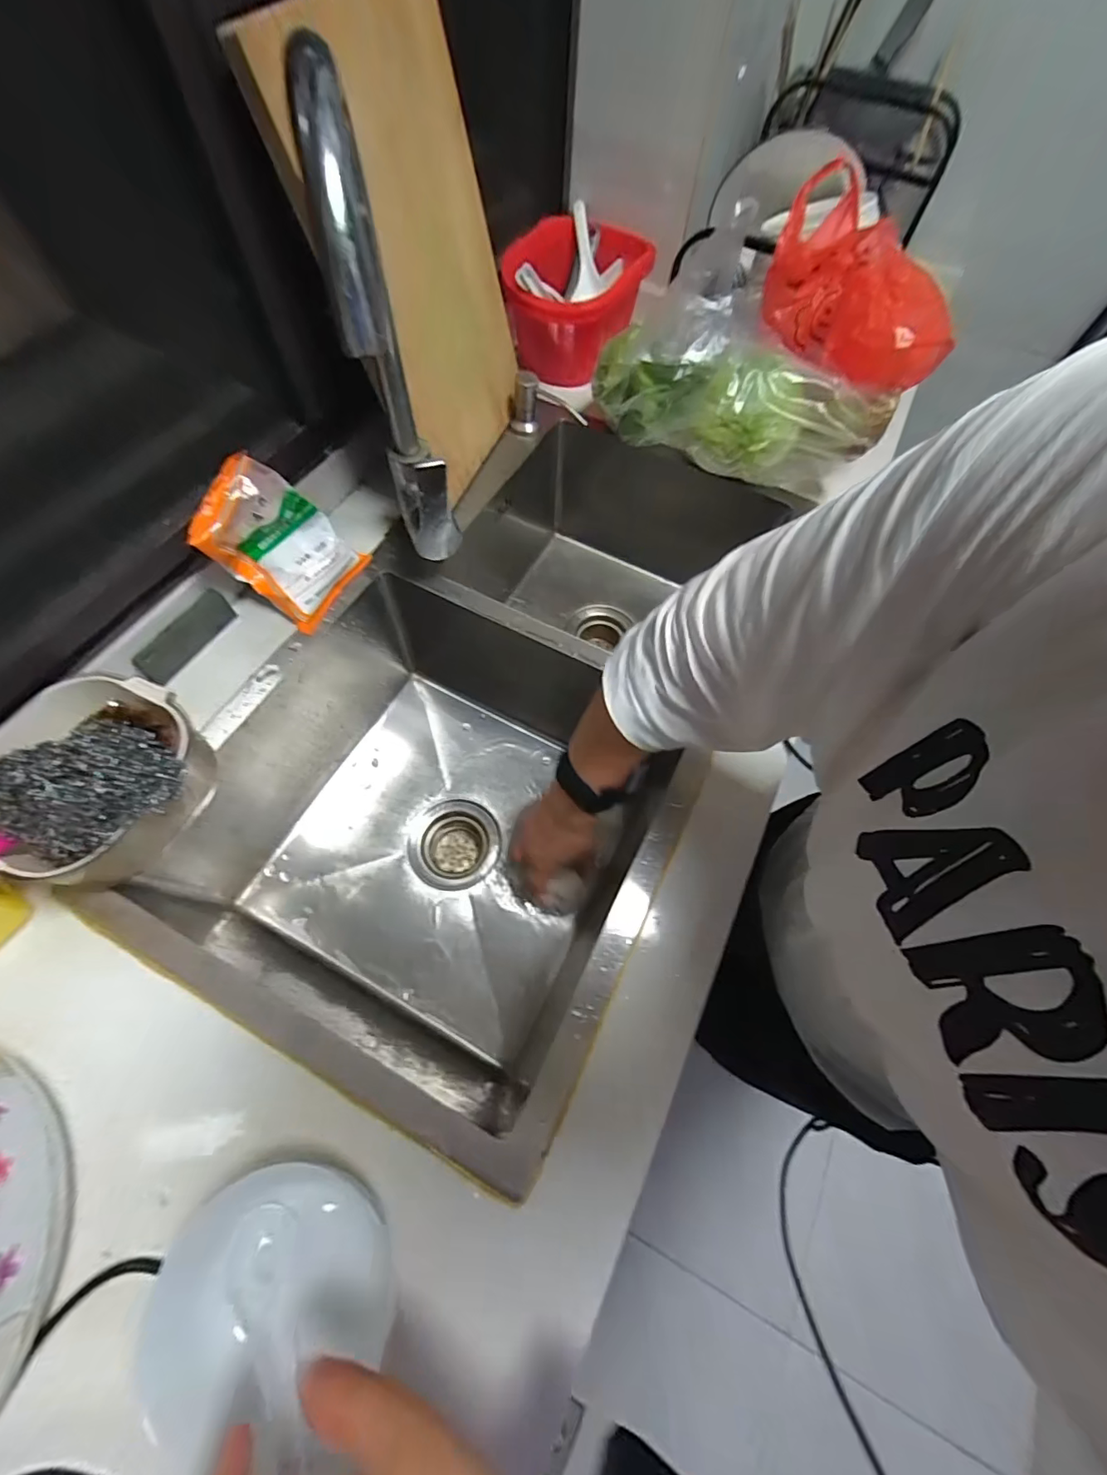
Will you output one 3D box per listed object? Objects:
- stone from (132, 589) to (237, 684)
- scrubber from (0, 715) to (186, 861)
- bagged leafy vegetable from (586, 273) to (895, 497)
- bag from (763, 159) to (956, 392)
[{"bbox_3d":[-0.357,-0.099,0.506,0.013,0.037,0.099,22,64,30],"label":"stone"},{"bbox_3d":[-0.362,0.051,0.350,0.097,0.055,0.180,42,68,16],"label":"scrubber"},{"bbox_3d":[0.212,-0.396,0.607,0.312,0.144,0.108,23,64,8],"label":"bagged leafy vegetable"},{"bbox_3d":[0.318,-0.474,0.558,0.117,0.101,0.234,-12,65,-10],"label":"bag"}]

